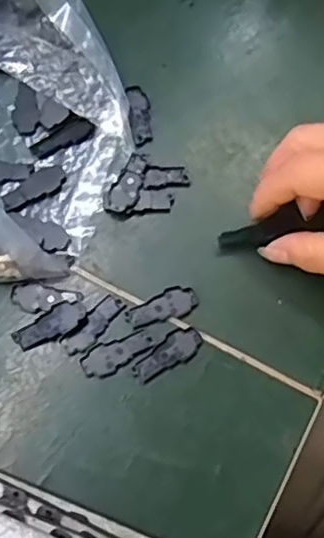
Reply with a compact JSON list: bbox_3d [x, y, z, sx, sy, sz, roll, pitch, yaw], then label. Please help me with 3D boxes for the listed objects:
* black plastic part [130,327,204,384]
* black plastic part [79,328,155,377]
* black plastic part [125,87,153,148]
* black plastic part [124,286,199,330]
[{"bbox_3d":[0.003,0.044,0.320,0.039,0.004,0.016,-32,71,-11],"label":"black plastic part"},{"bbox_3d":[-0.023,0.043,0.320,0.038,0.004,0.016,-30,71,-11],"label":"black plastic part"},{"bbox_3d":[-0.013,-0.093,0.374,0.012,0.004,0.042,-9,68,-3],"label":"black plastic part"},{"bbox_3d":[0.000,0.020,0.329,0.038,0.004,0.016,-19,69,-7],"label":"black plastic part"}]

